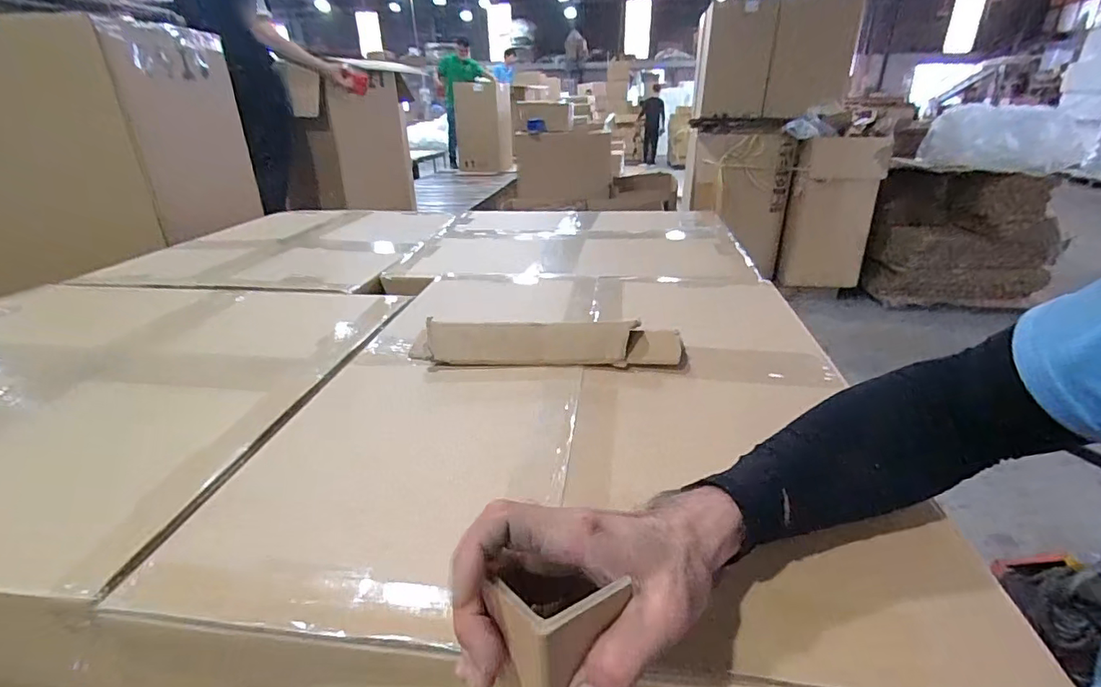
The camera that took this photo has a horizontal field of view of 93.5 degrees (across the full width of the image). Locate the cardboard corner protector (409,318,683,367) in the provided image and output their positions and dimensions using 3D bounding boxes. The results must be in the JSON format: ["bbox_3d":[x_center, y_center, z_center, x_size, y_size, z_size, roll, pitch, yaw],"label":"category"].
[{"bbox_3d":[-0.005,-0.002,0.579,0.297,0.042,0.056,1,25,3],"label":"cardboard corner protector"}]

